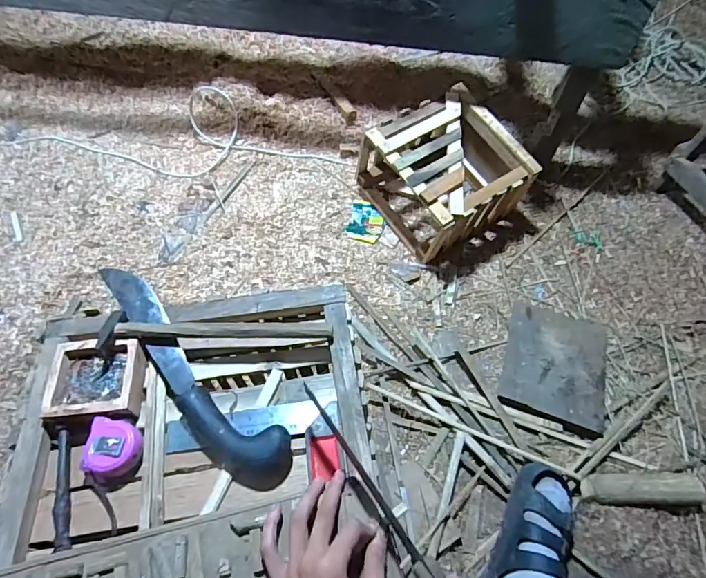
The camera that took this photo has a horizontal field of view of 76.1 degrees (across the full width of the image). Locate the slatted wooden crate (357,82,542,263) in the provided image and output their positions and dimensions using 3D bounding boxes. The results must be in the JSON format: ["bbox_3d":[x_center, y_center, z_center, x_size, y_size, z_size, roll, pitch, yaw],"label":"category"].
[{"bbox_3d":[0.217,-0.278,1.114,0.297,0.240,0.317,-31,64,-21],"label":"slatted wooden crate"}]

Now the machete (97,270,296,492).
[{"bbox_3d":[-0.215,0.093,0.553,0.367,0.038,0.076,40,64,20],"label":"machete"}]

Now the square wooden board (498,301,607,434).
[{"bbox_3d":[0.436,0.156,0.957,0.217,0.029,0.253,21,54,5],"label":"square wooden board"}]

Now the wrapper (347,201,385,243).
[{"bbox_3d":[0.036,-0.177,1.178,0.091,0.012,0.120,12,57,4],"label":"wrapper"}]

